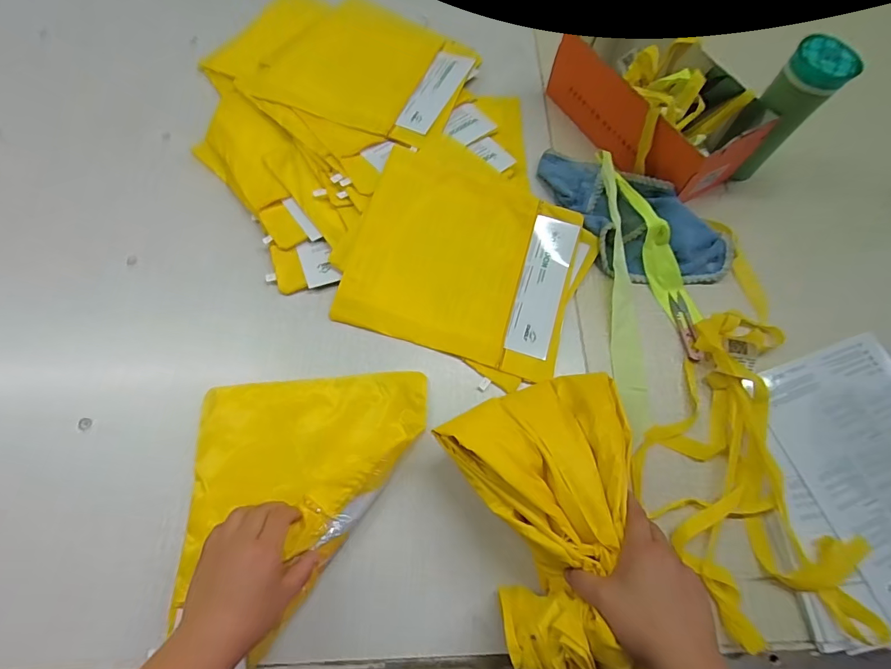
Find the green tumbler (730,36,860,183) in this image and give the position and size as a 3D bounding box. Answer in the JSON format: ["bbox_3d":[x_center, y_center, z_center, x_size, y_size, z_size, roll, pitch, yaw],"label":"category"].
[{"bbox_3d":[0.472,-0.316,0.618,0.069,0.184,0.071,0,69,-3],"label":"green tumbler"}]

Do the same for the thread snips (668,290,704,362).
[{"bbox_3d":[0.325,-0.014,0.577,0.020,0.011,0.101,-3,69,-4],"label":"thread snips"}]

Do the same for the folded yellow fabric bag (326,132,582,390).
[{"bbox_3d":[0.032,-0.116,0.573,0.286,0.031,0.287,17,69,4],"label":"folded yellow fabric bag"}]

